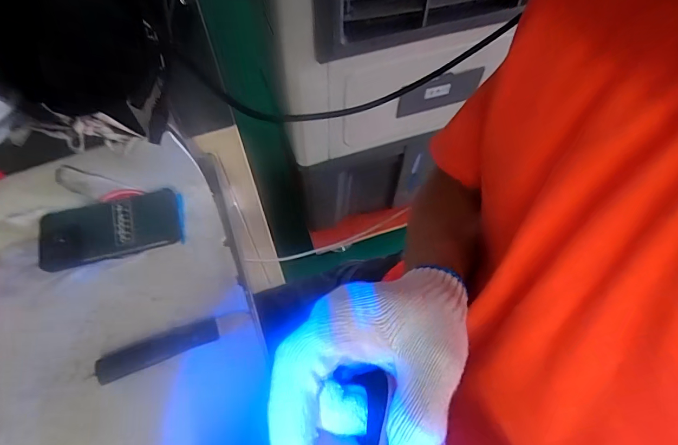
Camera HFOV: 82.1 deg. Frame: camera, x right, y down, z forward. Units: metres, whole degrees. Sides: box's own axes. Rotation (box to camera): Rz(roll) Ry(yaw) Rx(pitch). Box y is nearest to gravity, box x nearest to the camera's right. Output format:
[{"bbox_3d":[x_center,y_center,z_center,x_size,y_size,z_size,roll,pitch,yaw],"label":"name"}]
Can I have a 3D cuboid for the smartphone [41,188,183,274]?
[{"bbox_3d":[-0.295,0.008,0.500,0.166,0.012,0.079,-13,74,-7],"label":"smartphone"}]

